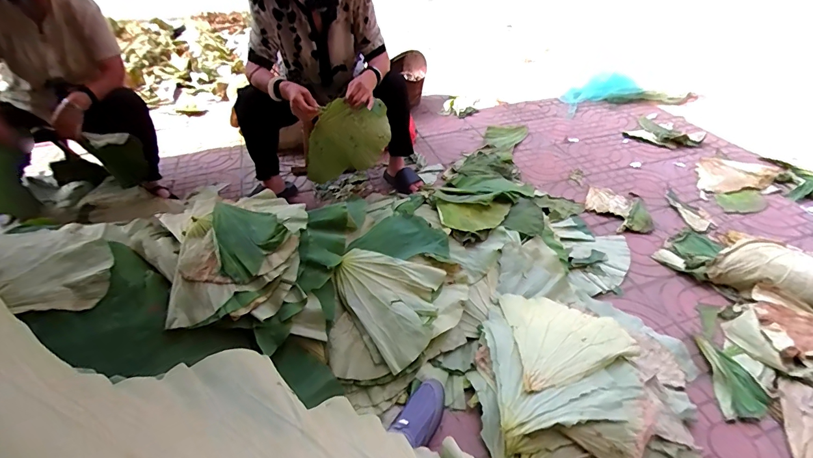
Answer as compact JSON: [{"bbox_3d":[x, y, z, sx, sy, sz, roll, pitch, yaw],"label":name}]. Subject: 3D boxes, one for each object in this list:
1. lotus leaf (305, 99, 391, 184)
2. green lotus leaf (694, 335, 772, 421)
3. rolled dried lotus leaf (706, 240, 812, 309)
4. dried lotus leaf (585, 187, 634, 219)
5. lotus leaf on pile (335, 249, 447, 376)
[{"bbox_3d":[-0.216,-0.307,1.489,0.293,0.410,0.066,-1,55,-16],"label":"lotus leaf"},{"bbox_3d":[0.815,0.368,0.988,0.113,0.027,0.209,1,39,5],"label":"green lotus leaf"},{"bbox_3d":[1.114,0.130,1.187,0.311,0.105,0.186,30,50,31],"label":"rolled dried lotus leaf"},{"bbox_3d":[0.815,-0.114,1.589,0.163,0.019,0.177,14,41,20],"label":"dried lotus leaf"},{"bbox_3d":[-0.028,0.173,1.077,0.255,0.046,0.332,-32,66,-19],"label":"lotus leaf on pile"}]

